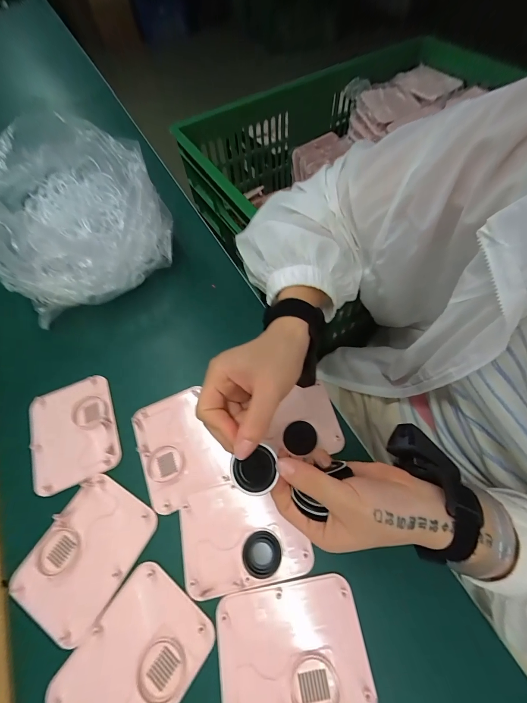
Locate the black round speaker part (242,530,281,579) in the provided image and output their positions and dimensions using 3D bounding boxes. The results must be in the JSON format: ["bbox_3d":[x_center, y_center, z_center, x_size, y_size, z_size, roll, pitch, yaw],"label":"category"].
[{"bbox_3d":[-0.002,0.200,0.293,0.037,0.005,0.037,-2,62,3],"label":"black round speaker part"}]

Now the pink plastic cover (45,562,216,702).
[{"bbox_3d":[-0.116,0.275,0.261,0.096,0.007,0.123,31,68,18],"label":"pink plastic cover"}]

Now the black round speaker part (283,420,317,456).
[{"bbox_3d":[0.042,0.100,0.346,0.037,0.011,0.036,-2,62,3],"label":"black round speaker part"}]

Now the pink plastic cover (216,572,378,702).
[{"bbox_3d":[0.025,0.264,0.260,0.126,0.007,0.097,-10,62,-2],"label":"pink plastic cover"}]

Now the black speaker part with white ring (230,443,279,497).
[{"bbox_3d":[-0.005,0.092,0.225,0.037,0.005,0.029,-17,68,-24],"label":"black speaker part with white ring"}]

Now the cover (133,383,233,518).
[{"bbox_3d":[-0.100,0.108,0.346,0.089,0.009,0.125,-25,63,-10],"label":"cover"}]

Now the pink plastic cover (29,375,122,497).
[{"bbox_3d":[-0.232,0.095,0.361,0.094,0.009,0.123,-24,63,-9],"label":"pink plastic cover"}]

